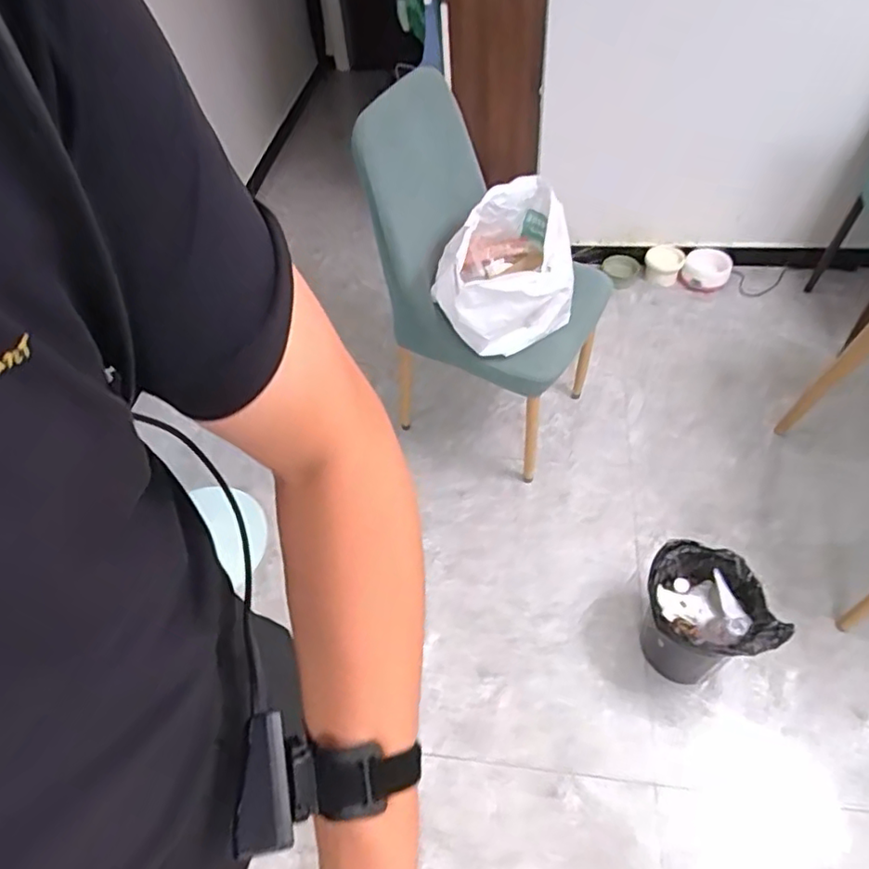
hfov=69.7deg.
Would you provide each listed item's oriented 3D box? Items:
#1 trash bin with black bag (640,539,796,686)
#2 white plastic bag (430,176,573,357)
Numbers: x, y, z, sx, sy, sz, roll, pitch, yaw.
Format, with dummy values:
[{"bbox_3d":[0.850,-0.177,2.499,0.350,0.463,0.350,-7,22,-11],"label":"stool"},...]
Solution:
[{"bbox_3d":[0.558,0.388,1.315,0.239,0.253,0.231,-1,51,5],"label":"trash bin with black bag"},{"bbox_3d":[0.143,-0.364,1.349,0.291,0.215,0.294,-7,51,-1],"label":"white plastic bag"}]

